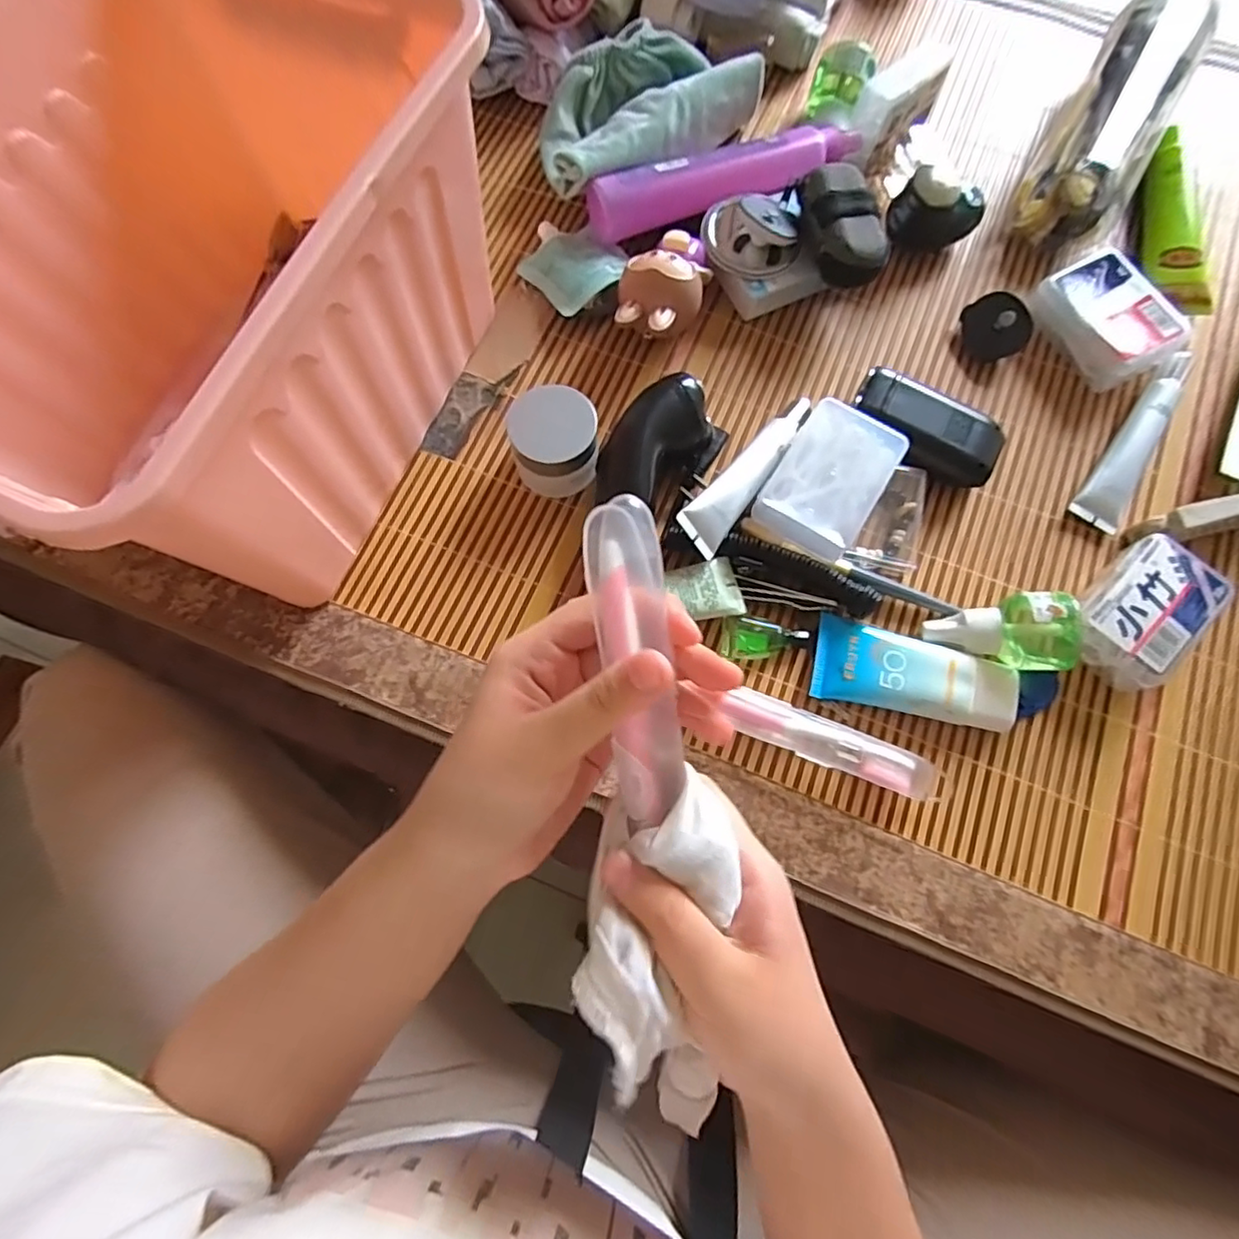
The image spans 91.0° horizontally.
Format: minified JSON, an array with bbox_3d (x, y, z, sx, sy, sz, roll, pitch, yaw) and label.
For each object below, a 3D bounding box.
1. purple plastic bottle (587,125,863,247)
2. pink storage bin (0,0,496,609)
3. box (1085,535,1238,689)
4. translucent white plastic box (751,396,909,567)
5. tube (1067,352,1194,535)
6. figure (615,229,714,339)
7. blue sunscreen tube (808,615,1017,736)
[{"bbox_3d":[0.077,-0.316,0.432,0.205,0.027,0.033,-20,76,-6],"label":"purple plastic bottle"},{"bbox_3d":[-0.204,-0.172,0.329,0.218,0.192,0.297,25,76,6],"label":"pink storage bin"},{"bbox_3d":[0.317,-0.006,0.368,0.056,0.033,0.080,44,79,10],"label":"box"},{"bbox_3d":[0.126,-0.086,0.366,0.060,0.018,0.083,31,77,8],"label":"translucent white plastic box"},{"bbox_3d":[0.347,-0.118,0.403,0.030,0.018,0.134,35,77,8],"label":"tube"},{"bbox_3d":[0.031,-0.222,0.411,0.052,0.052,0.086,16,75,4],"label":"figure"},{"bbox_3d":[0.173,0.033,0.358,0.114,0.020,0.047,13,75,3],"label":"blue sunscreen tube"}]

